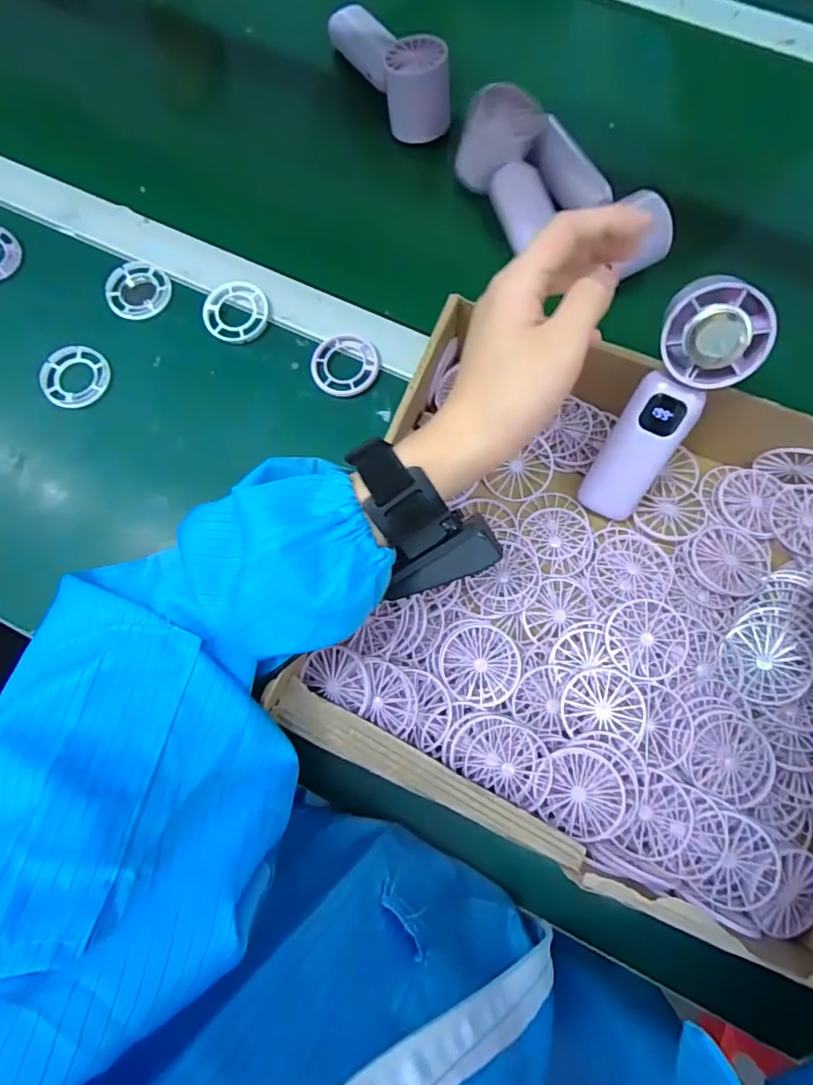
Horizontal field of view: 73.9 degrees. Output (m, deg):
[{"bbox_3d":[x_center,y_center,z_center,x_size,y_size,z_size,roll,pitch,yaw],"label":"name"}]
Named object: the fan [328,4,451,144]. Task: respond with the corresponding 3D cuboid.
[{"bbox_3d":[-0.018,-0.438,0.481,0.053,0.060,0.155,-30,80,-5],"label":"fan"}]

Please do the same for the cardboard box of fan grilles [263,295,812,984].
[{"bbox_3d":[0.141,0.033,0.342,0.346,0.086,0.314,22,80,5],"label":"cardboard box of fan grilles"}]

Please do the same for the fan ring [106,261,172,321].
[{"bbox_3d":[-0.228,-0.215,0.459,0.053,0.004,0.055,0,79,1],"label":"fan ring"}]

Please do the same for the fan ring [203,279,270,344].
[{"bbox_3d":[-0.141,-0.192,0.448,0.053,0.007,0.056,0,79,1],"label":"fan ring"}]

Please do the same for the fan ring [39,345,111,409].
[{"bbox_3d":[-0.271,-0.135,0.442,0.054,0.006,0.054,0,79,1],"label":"fan ring"}]

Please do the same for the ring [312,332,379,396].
[{"bbox_3d":[-0.050,-0.143,0.435,0.053,0.010,0.054,0,79,1],"label":"ring"}]

